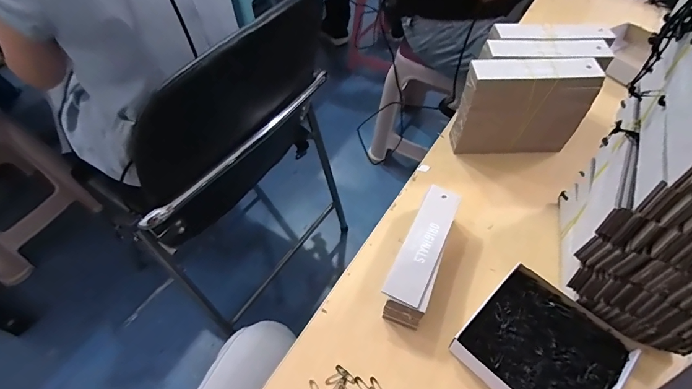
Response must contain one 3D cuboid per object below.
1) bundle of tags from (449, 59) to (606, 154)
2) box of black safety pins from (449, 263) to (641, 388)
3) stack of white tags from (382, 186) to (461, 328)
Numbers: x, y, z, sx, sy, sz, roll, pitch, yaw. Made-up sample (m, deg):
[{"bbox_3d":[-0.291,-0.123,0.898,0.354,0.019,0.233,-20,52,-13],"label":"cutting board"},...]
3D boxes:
[{"bbox_3d":[0.191,-0.092,0.422,0.130,0.107,0.030,-2,53,-2],"label":"bundle of tags"},{"bbox_3d":[0.155,0.124,0.305,0.104,0.027,0.103,-37,61,-25],"label":"box of black safety pins"},{"bbox_3d":[0.070,0.053,0.354,0.035,0.038,0.128,19,55,14],"label":"stack of white tags"}]

